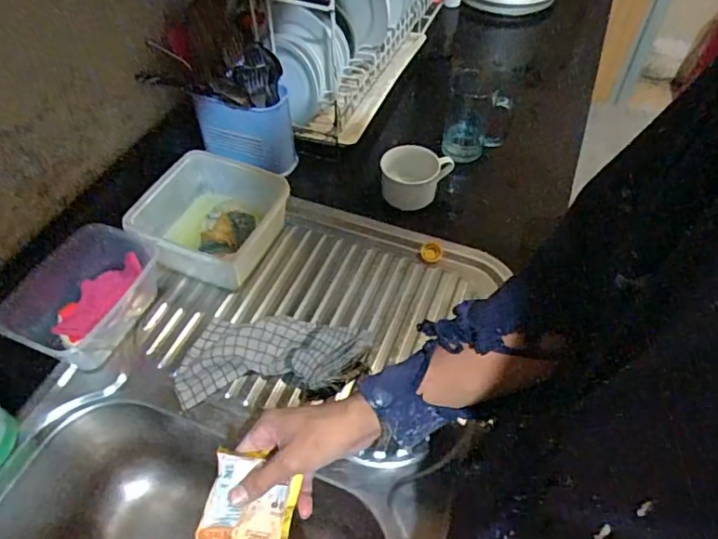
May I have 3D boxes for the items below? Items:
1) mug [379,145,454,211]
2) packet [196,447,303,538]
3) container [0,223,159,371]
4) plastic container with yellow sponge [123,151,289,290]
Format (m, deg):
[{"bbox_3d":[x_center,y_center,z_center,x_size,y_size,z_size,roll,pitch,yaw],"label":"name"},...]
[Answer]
[{"bbox_3d":[0.086,-0.134,0.783,0.102,0.070,0.071,4,51,3],"label":"mug"},{"bbox_3d":[-0.098,0.223,0.476,0.088,0.014,0.101,23,69,-36],"label":"packet"},{"bbox_3d":[-0.340,0.035,0.640,0.122,0.078,0.171,21,54,16],"label":"container"},{"bbox_3d":[-0.197,-0.065,0.716,0.174,0.078,0.174,21,54,16],"label":"plastic container with yellow sponge"}]

